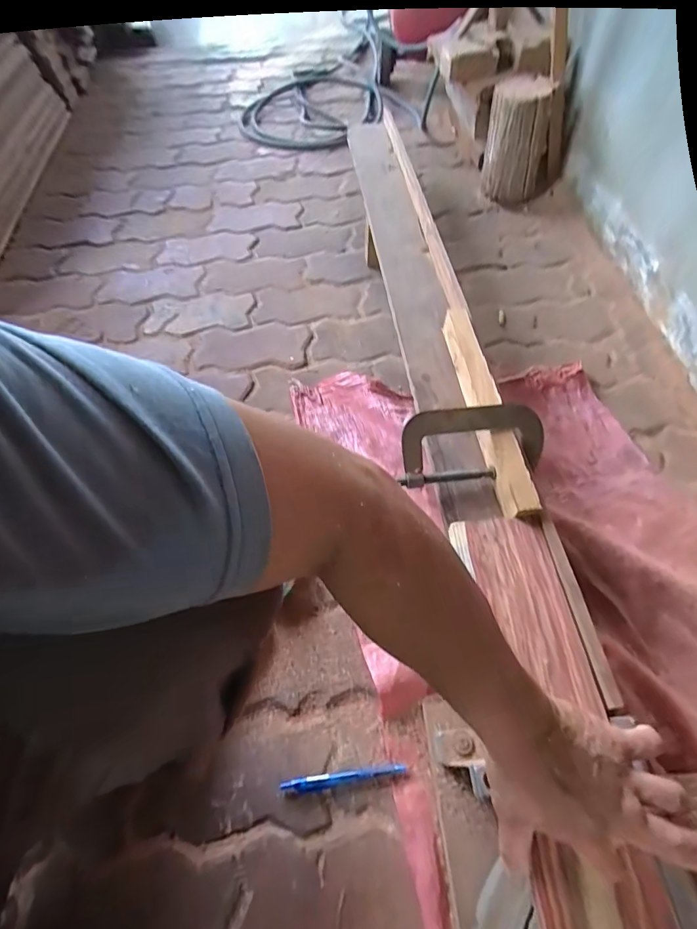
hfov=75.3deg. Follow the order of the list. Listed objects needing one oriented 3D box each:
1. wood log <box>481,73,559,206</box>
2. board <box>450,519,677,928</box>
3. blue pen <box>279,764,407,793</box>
[{"bbox_3d":[0.392,-0.758,1.065,0.132,0.216,0.140,11,59,9],"label":"wood log"},{"bbox_3d":[0.189,0.268,0.388,0.101,0.019,0.475,-5,58,-1],"label":"board"},{"bbox_3d":[-0.006,0.349,0.501,0.137,0.010,0.015,-7,58,-2],"label":"blue pen"}]

